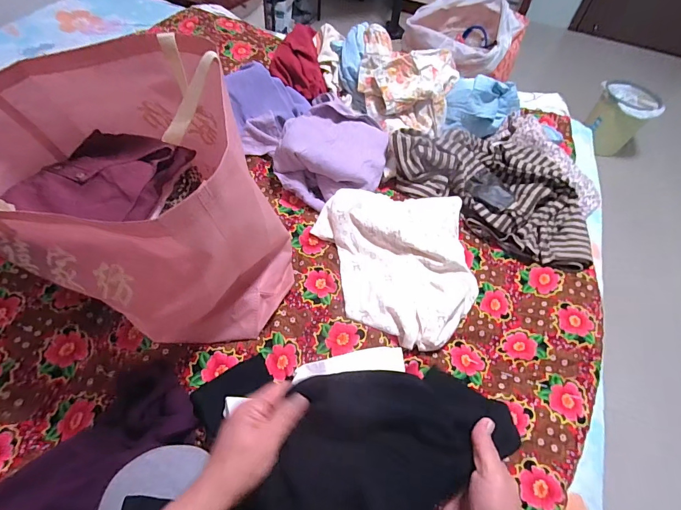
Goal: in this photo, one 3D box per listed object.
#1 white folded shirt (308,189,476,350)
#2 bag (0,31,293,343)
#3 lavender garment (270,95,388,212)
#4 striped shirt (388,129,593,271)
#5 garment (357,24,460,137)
[{"bbox_3d":[0.124,0.007,0.717,0.277,0.083,0.329,-13,57,-15],"label":"white folded shirt"},{"bbox_3d":[-0.309,-0.099,0.581,0.452,0.319,0.349,11,54,3],"label":"bag"},{"bbox_3d":[-0.011,-0.221,0.813,0.216,0.091,0.247,26,56,13],"label":"lavender garment"},{"bbox_3d":[0.356,-0.168,0.846,0.459,0.117,0.270,31,57,16],"label":"striped shirt"},{"bbox_3d":[0.157,-0.410,0.887,0.236,0.114,0.237,10,54,2],"label":"garment"}]

